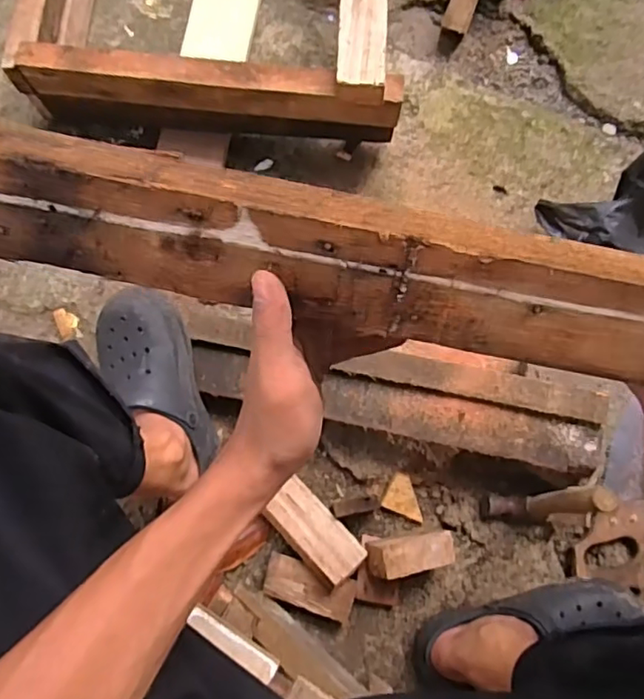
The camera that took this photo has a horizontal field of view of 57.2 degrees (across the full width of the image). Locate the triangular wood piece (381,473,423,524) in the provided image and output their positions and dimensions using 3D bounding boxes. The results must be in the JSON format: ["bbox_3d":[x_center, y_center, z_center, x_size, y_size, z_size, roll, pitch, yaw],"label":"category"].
[{"bbox_3d":[0.118,0.202,0.809,0.058,0.011,0.056,21,100,3],"label":"triangular wood piece"}]

